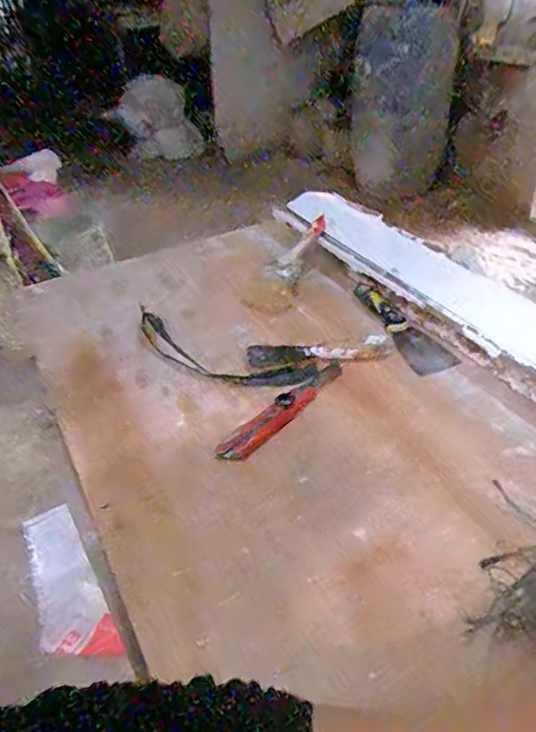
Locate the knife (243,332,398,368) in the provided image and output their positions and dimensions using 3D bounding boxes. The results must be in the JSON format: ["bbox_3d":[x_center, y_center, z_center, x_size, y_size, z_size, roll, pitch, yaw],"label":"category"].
[{"bbox_3d":[0.064,-0.019,0.711,0.175,0.019,0.038,-5,37,0],"label":"knife"}]

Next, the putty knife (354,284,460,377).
[{"bbox_3d":[0.168,-0.054,0.740,0.052,0.025,0.194,-15,39,-14],"label":"putty knife"}]

